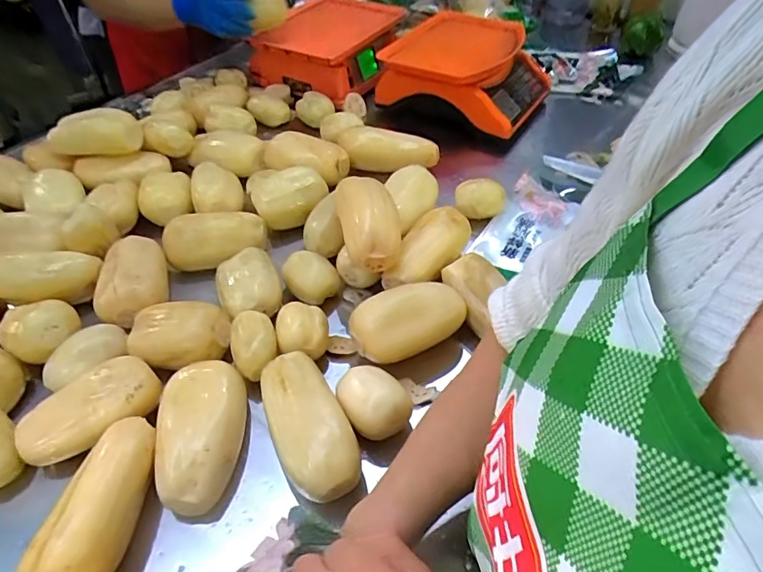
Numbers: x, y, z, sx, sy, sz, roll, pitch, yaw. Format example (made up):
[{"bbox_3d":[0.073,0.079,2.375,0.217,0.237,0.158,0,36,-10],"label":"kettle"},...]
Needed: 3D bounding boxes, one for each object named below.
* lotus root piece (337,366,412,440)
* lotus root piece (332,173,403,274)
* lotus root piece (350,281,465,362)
[{"bbox_3d":[-0.010,0.127,0.535,0.064,0.049,0.078,-24,50,-20],"label":"lotus root piece"},{"bbox_3d":[-0.015,-0.081,0.651,0.080,0.062,0.141,-7,46,-5],"label":"lotus root piece"},{"bbox_3d":[0.033,0.045,0.597,0.133,0.078,0.065,-19,48,-16],"label":"lotus root piece"}]

